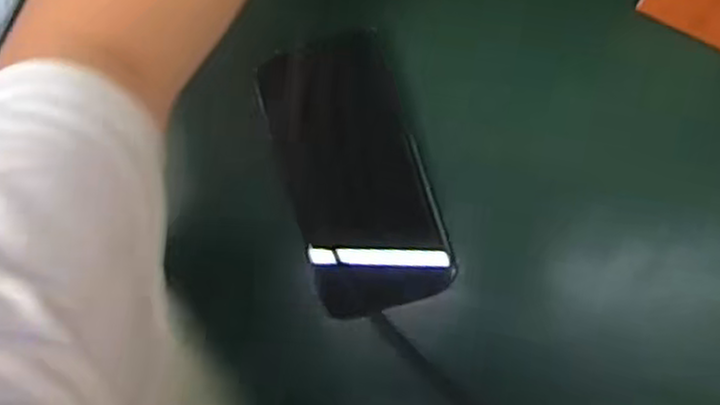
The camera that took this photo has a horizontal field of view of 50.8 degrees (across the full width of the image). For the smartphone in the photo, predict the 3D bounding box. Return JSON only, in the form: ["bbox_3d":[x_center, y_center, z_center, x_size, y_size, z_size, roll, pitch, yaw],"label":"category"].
[{"bbox_3d":[-0.003,-0.014,0.434,0.078,0.008,0.156,-17,96,5],"label":"smartphone"}]

